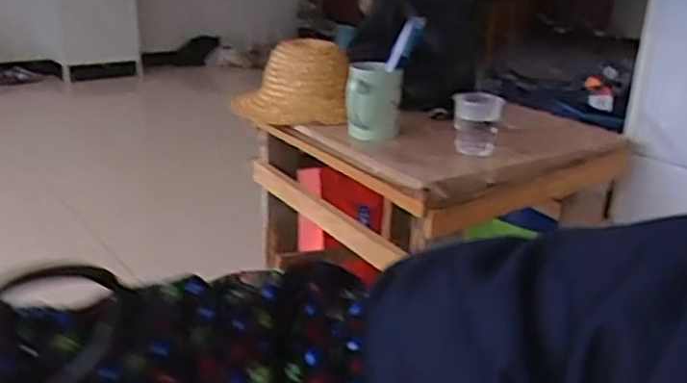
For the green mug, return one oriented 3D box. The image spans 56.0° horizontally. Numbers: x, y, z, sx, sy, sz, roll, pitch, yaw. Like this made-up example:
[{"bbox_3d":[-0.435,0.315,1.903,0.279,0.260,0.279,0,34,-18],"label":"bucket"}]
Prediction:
[{"bbox_3d":[0.046,-0.140,0.986,0.082,0.108,0.079,1,19,0],"label":"green mug"}]

